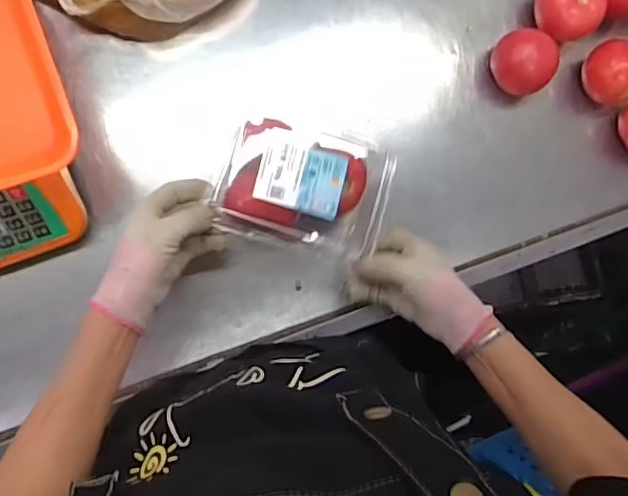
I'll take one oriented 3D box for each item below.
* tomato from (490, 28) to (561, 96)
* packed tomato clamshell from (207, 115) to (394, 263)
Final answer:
[{"bbox_3d":[0.233,-0.206,0.618,0.065,0.048,0.068,0,90,-9],"label":"tomato"},{"bbox_3d":[-0.010,-0.061,0.560,0.157,0.079,0.116,13,88,-9],"label":"packed tomato clamshell"}]

